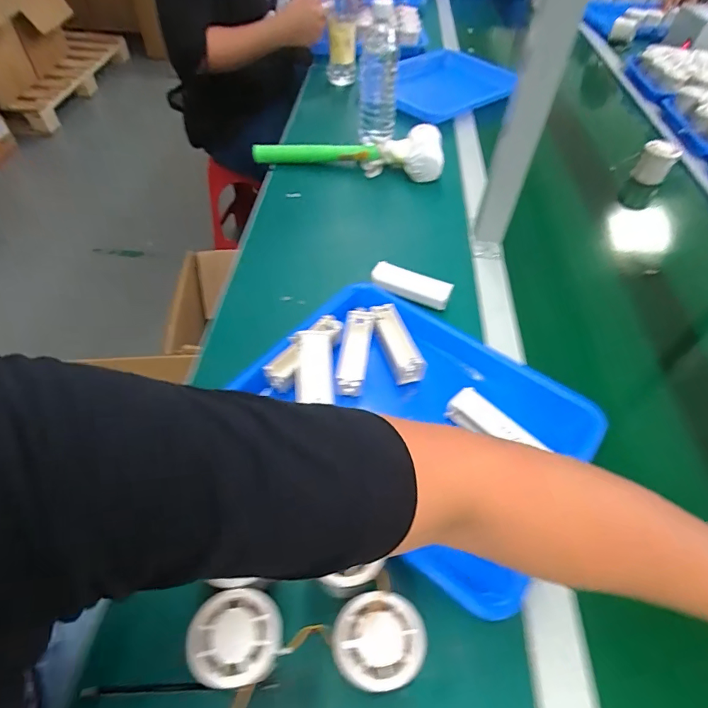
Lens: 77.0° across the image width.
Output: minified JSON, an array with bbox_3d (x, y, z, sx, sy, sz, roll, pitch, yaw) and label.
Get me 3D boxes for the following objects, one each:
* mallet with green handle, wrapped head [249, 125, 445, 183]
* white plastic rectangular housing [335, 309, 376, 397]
[{"bbox_3d":[-0.014,-0.364,0.790,0.336,0.054,0.099,4,52,-1],"label":"mallet with green handle, wrapped head"},{"bbox_3d":[0.000,0.001,0.548,0.033,0.107,0.020,11,14,5],"label":"white plastic rectangular housing"}]

